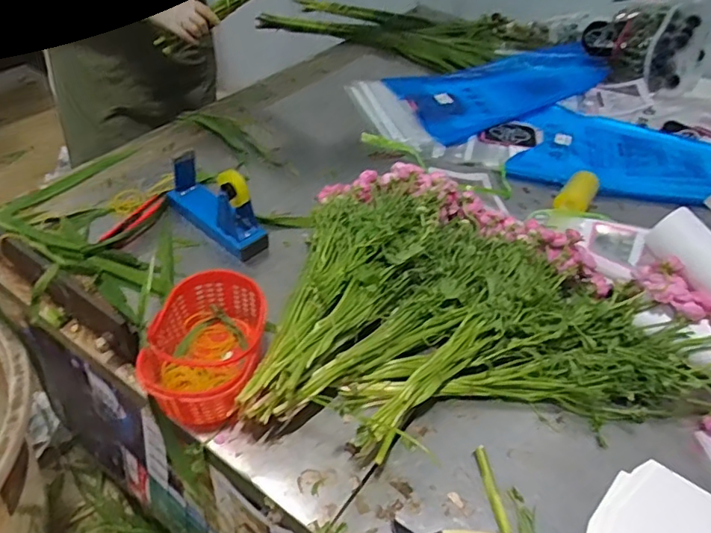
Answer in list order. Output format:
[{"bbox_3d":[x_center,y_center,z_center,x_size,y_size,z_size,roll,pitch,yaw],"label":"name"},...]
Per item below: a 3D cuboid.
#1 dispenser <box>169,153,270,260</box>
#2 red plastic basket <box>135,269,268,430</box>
[{"bbox_3d":[-0.236,-0.116,0.927,0.195,0.133,0.074,36,50,29],"label":"dispenser"},{"bbox_3d":[-0.196,0.110,0.721,0.141,0.092,0.198,10,42,4],"label":"red plastic basket"}]

